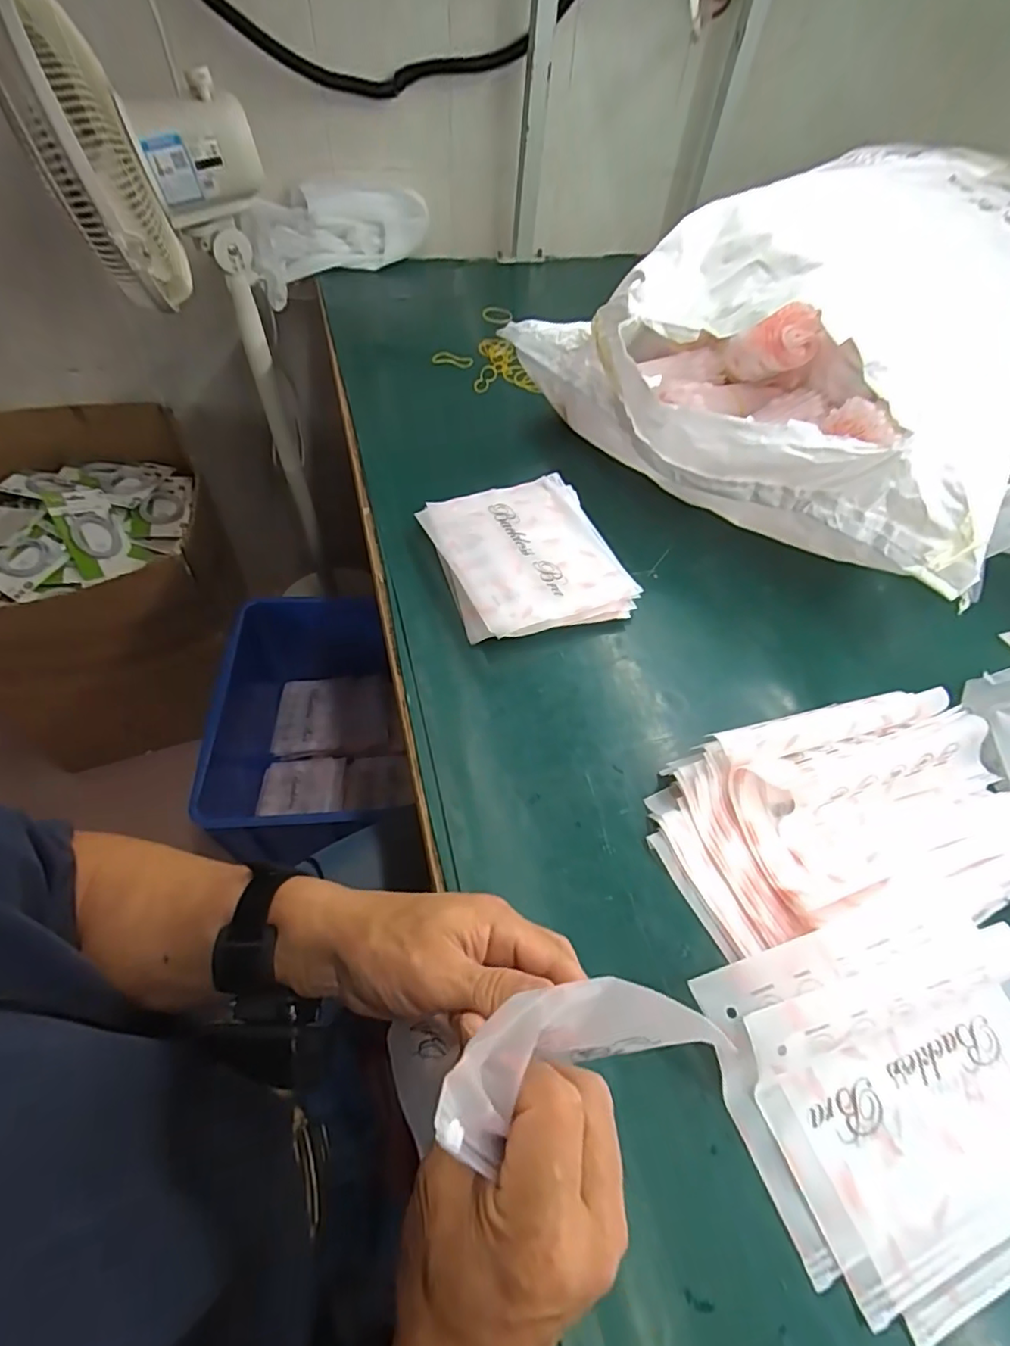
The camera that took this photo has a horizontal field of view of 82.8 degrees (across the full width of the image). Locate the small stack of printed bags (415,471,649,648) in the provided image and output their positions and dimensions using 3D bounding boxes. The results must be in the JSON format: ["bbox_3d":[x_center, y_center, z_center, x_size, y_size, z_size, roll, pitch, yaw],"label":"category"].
[{"bbox_3d":[0.022,-0.119,0.563,0.169,0.023,0.191,-15,58,-15],"label":"small stack of printed bags"}]

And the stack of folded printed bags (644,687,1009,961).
[{"bbox_3d":[0.246,0.098,0.414,0.267,0.052,0.171,-6,54,-9],"label":"stack of folded printed bags"}]

